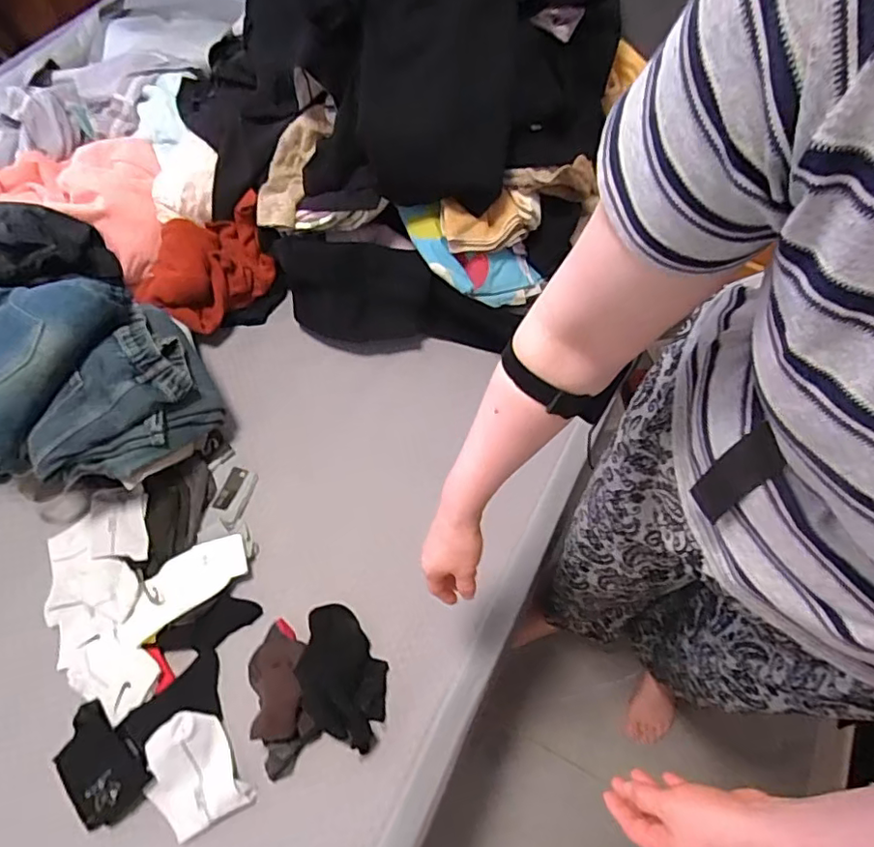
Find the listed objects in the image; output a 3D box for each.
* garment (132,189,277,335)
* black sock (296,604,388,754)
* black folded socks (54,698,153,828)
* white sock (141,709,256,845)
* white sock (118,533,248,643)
[{"bbox_3d":[-0.436,-0.296,1.088,0.234,0.132,0.179,-18,66,-7],"label":"garment"},{"bbox_3d":[-0.134,0.352,0.796,0.106,0.063,0.189,-34,68,-13],"label":"black sock"},{"bbox_3d":[-0.446,0.452,0.743,0.139,0.026,0.092,38,71,17],"label":"black folded socks"},{"bbox_3d":[-0.322,0.456,0.744,0.107,0.028,0.140,-31,68,-12],"label":"white sock"},{"bbox_3d":[-0.381,0.241,0.856,0.193,0.044,0.082,-37,69,-14],"label":"white sock"}]

